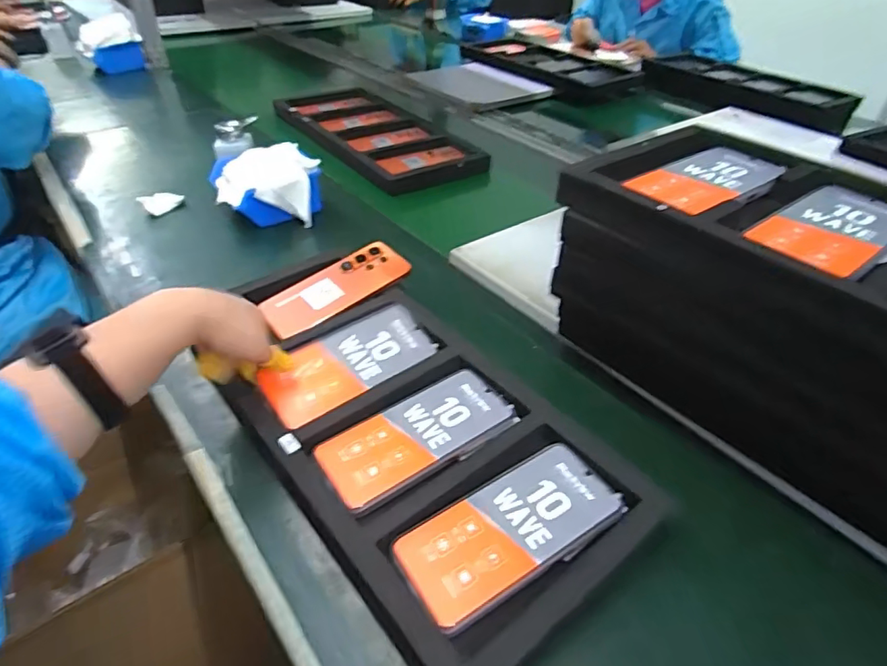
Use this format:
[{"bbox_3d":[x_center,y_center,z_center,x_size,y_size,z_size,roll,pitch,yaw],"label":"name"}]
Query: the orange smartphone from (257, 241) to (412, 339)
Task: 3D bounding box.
[{"bbox_3d":[-0.124,-0.054,0.622,0.169,0.009,0.082,-32,51,-21],"label":"orange smartphone"}]

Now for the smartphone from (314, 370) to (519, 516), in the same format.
[{"bbox_3d":[-0.022,0.090,0.465,0.165,0.006,0.080,-25,48,-25],"label":"smartphone"}]

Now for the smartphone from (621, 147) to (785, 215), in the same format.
[{"bbox_3d":[0.239,-0.141,0.484,0.154,0.007,0.074,-24,47,-24],"label":"smartphone"}]

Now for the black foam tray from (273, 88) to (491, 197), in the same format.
[{"bbox_3d":[-0.147,-0.408,1.079,0.225,0.029,0.491,-24,47,-29],"label":"black foam tray"}]

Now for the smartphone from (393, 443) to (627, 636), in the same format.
[{"bbox_3d":[0.051,0.146,0.399,0.164,0.007,0.077,-23,47,-24],"label":"smartphone"}]

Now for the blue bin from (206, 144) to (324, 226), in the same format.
[{"bbox_3d":[-0.260,-0.215,0.792,0.153,0.079,0.124,-9,41,-15],"label":"blue bin"}]

